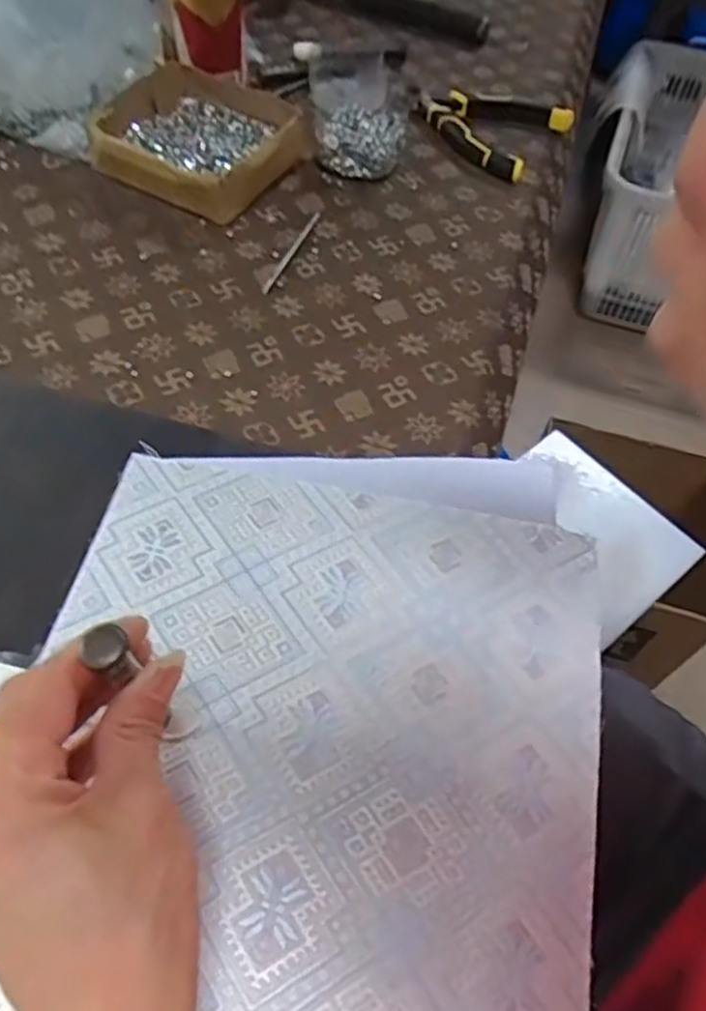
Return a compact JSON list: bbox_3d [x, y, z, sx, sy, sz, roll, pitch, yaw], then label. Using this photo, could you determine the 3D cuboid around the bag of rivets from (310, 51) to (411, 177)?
[{"bbox_3d":[0.004,-0.350,0.639,0.079,0.031,0.185,-1,55,-6],"label":"bag of rivets"}]

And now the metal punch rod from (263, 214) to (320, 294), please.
[{"bbox_3d":[-0.046,-0.190,0.547,0.006,0.006,0.097,21,56,9],"label":"metal punch rod"}]

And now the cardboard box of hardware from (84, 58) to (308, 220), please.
[{"bbox_3d":[-0.120,-0.292,0.590,0.149,0.044,0.138,31,58,16],"label":"cardboard box of hardware"}]

